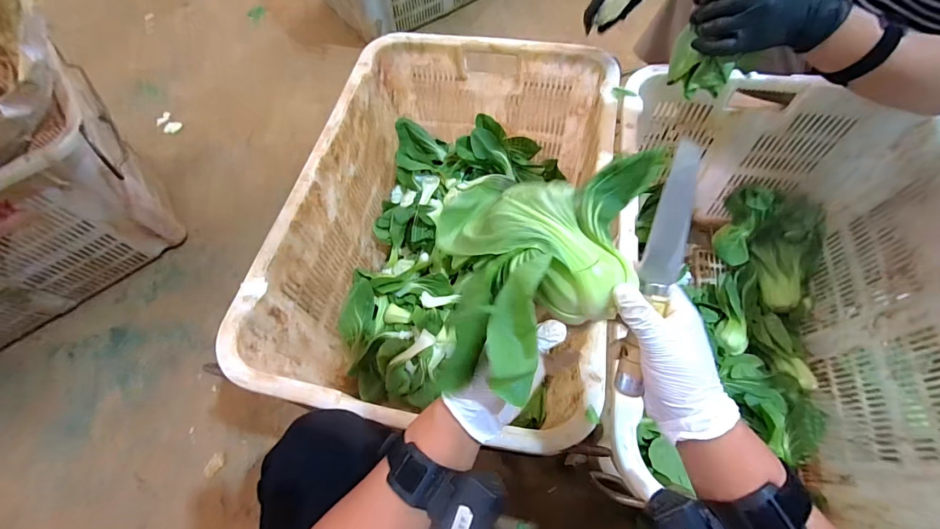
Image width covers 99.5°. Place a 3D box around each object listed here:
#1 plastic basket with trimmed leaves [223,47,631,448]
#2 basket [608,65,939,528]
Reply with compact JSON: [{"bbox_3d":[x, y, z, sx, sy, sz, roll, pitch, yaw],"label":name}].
[{"bbox_3d":[-0.023,-0.054,0.719,0.449,0.323,0.654,9,63,8],"label":"plastic basket with trimmed leaves"},{"bbox_3d":[0.444,0.056,0.649,0.462,0.348,0.639,11,63,9],"label":"basket"}]

